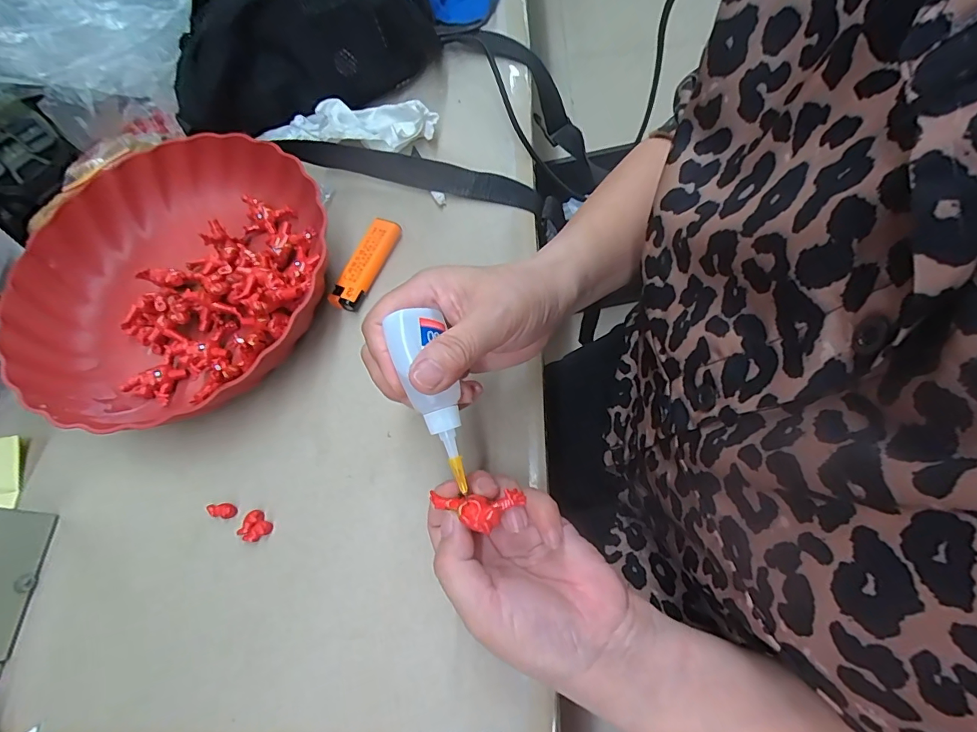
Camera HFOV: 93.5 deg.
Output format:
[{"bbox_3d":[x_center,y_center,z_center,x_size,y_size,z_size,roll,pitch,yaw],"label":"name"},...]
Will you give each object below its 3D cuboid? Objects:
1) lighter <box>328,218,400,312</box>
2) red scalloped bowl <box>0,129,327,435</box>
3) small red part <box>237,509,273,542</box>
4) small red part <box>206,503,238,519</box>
[{"bbox_3d":[-0.097,-0.080,0.363,0.024,0.013,0.081,19,70,17],"label":"lighter"},{"bbox_3d":[-0.247,-0.068,0.360,0.223,0.065,0.230,-3,66,8],"label":"red scalloped bowl"},{"bbox_3d":[-0.150,0.103,0.293,0.019,0.005,0.018,33,75,21],"label":"small red part"},{"bbox_3d":[-0.174,0.094,0.300,0.019,0.004,0.009,4,67,11],"label":"small red part"}]

